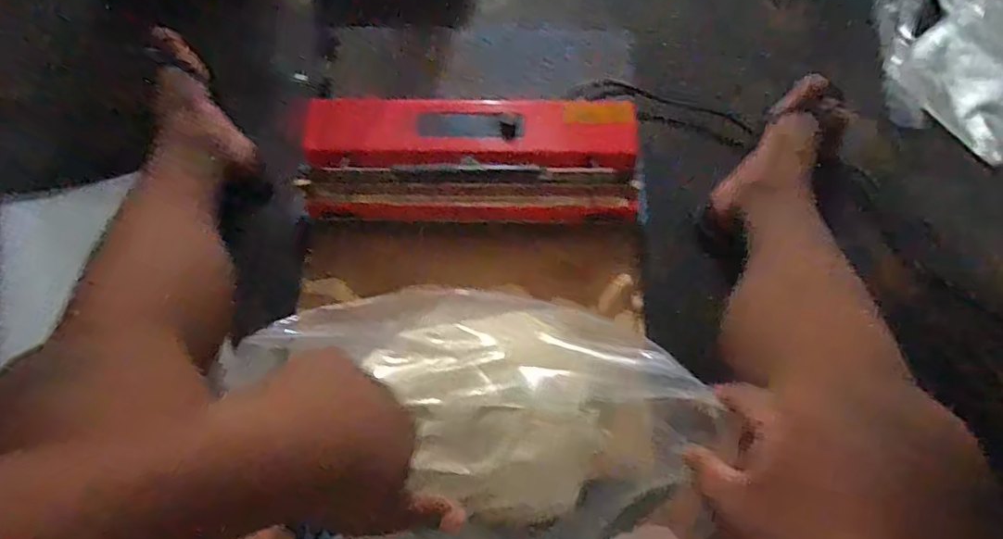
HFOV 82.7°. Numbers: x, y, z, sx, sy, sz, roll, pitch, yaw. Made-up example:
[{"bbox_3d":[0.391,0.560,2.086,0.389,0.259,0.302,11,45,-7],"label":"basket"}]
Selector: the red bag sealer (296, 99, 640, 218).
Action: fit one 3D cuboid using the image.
[{"bbox_3d":[-0.039,-0.151,0.748,0.421,0.084,0.150,0,71,0],"label":"red bag sealer"}]

